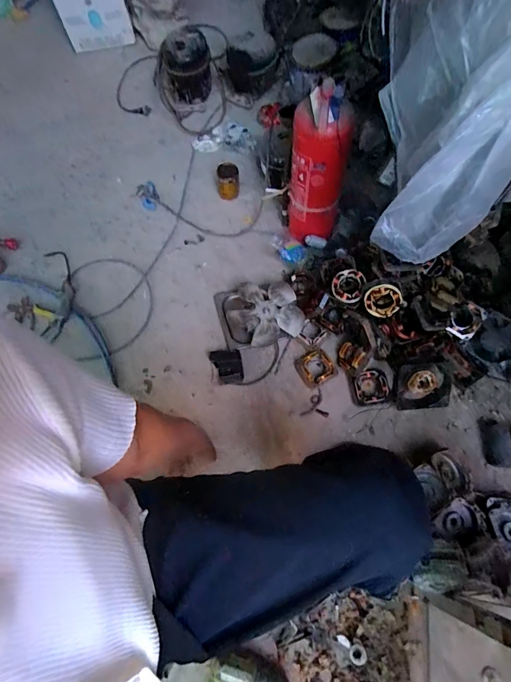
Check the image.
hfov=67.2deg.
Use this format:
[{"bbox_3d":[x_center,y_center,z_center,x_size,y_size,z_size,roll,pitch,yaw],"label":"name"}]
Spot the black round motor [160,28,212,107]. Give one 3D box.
[{"bbox_3d":[-0.239,-0.919,1.288,0.159,0.161,0.168,-1,65,1],"label":"black round motor"}]

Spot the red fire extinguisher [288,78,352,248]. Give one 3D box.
[{"bbox_3d":[0.146,-0.385,0.930,0.128,0.431,0.101,9,66,5],"label":"red fire extinguisher"}]

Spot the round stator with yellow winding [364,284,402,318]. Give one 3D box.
[{"bbox_3d":[0.286,-0.092,0.862,0.076,0.076,0.025,-5,26,16],"label":"round stator with yellow winding"}]

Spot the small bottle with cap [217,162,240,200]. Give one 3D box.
[{"bbox_3d":[-0.081,-0.475,1.161,0.069,0.117,0.056,-6,65,-2],"label":"small bottle with cap"}]

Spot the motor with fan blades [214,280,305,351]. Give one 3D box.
[{"bbox_3d":[0.010,-0.071,0.983,0.199,0.077,0.198,-16,66,-6],"label":"motor with fan blades"}]

